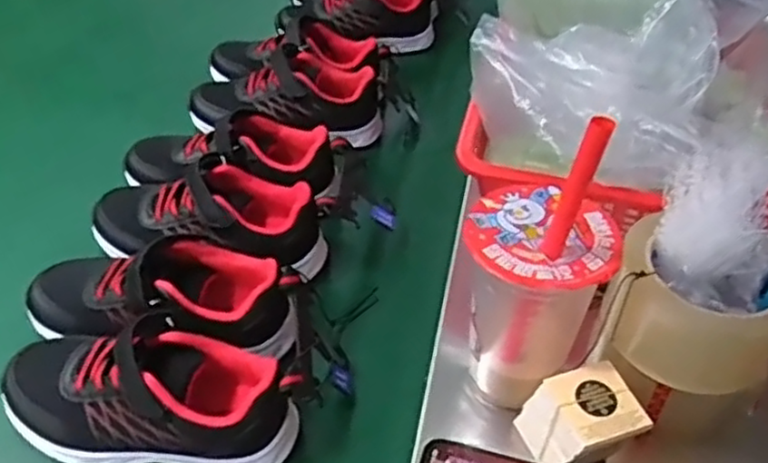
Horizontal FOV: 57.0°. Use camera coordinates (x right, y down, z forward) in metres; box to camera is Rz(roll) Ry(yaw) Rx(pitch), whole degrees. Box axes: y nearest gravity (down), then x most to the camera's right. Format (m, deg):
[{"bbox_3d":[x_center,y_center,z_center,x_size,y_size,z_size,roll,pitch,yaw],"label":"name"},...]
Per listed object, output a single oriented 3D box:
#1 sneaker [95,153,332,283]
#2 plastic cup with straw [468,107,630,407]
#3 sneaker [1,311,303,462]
[{"bbox_3d":[-0.143,-0.011,0.586,0.189,0.076,0.080,4,42,4],"label":"sneaker"},{"bbox_3d":[0.092,0.018,0.423,0.081,0.199,0.078,0,42,0],"label":"plastic cup with straw"},{"bbox_3d":[-0.152,0.107,0.464,0.192,0.080,0.072,5,42,5],"label":"sneaker"}]

